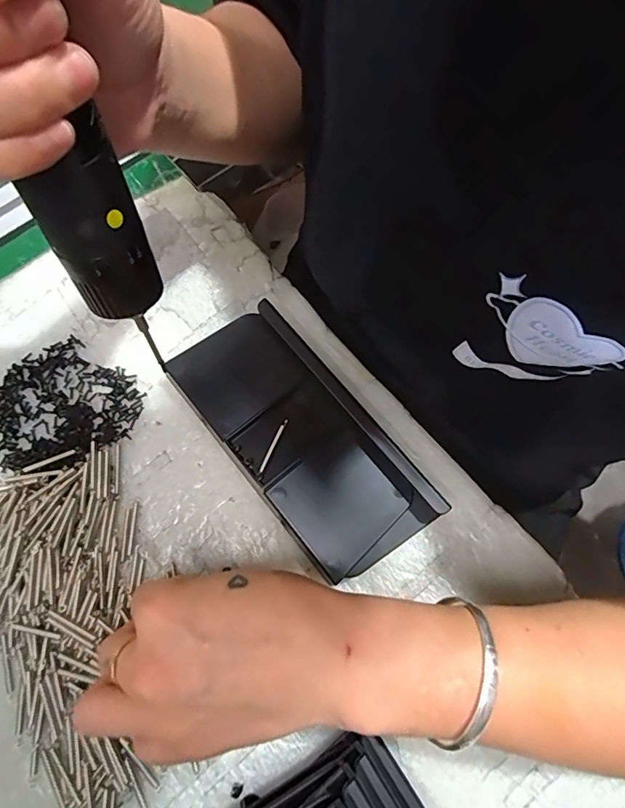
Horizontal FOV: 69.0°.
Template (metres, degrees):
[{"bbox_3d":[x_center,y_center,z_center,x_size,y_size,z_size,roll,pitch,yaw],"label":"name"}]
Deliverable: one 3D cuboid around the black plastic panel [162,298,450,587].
[{"bbox_3d":[-0.009,0.018,0.278,0.078,0.028,0.171,-38,77,-10],"label":"black plastic panel"}]

